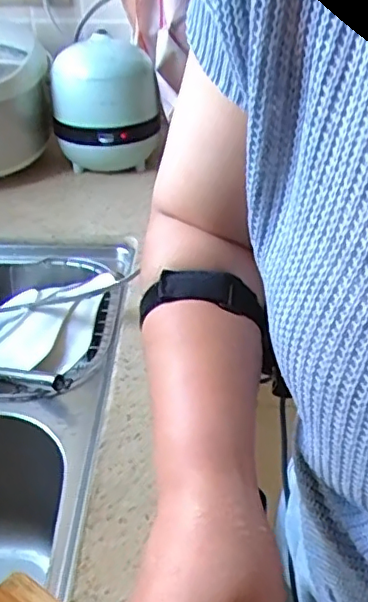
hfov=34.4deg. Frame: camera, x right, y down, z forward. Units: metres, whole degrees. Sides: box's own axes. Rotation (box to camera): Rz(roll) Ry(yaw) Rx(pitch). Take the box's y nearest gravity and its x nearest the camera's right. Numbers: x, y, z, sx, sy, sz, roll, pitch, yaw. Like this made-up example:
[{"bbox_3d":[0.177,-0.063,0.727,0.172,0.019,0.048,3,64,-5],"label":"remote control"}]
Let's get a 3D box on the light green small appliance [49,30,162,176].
[{"bbox_3d":[-0.138,-0.338,1.044,0.181,0.199,0.175,-6,34,-9],"label":"light green small appliance"}]

